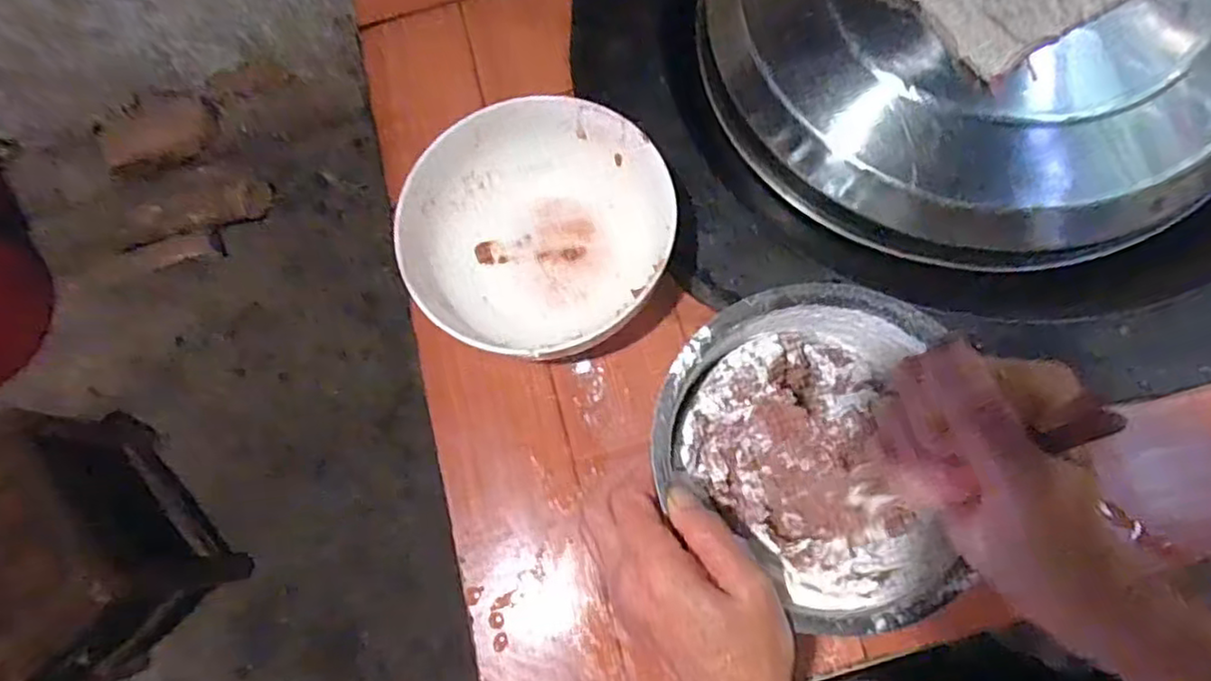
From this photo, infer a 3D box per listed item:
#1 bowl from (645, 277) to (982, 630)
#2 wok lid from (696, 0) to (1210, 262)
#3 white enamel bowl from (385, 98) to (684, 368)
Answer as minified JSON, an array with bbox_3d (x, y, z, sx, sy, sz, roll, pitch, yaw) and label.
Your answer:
[{"bbox_3d":[0.101,0.063,0.373,0.148,0.079,0.166,3,72,1],"label":"bowl"},{"bbox_3d":[0.291,-0.241,0.506,0.370,0.131,0.361,-2,74,5],"label":"wok lid"},{"bbox_3d":[-0.051,-0.080,0.483,0.179,0.077,0.176,-2,74,5],"label":"white enamel bowl"}]

